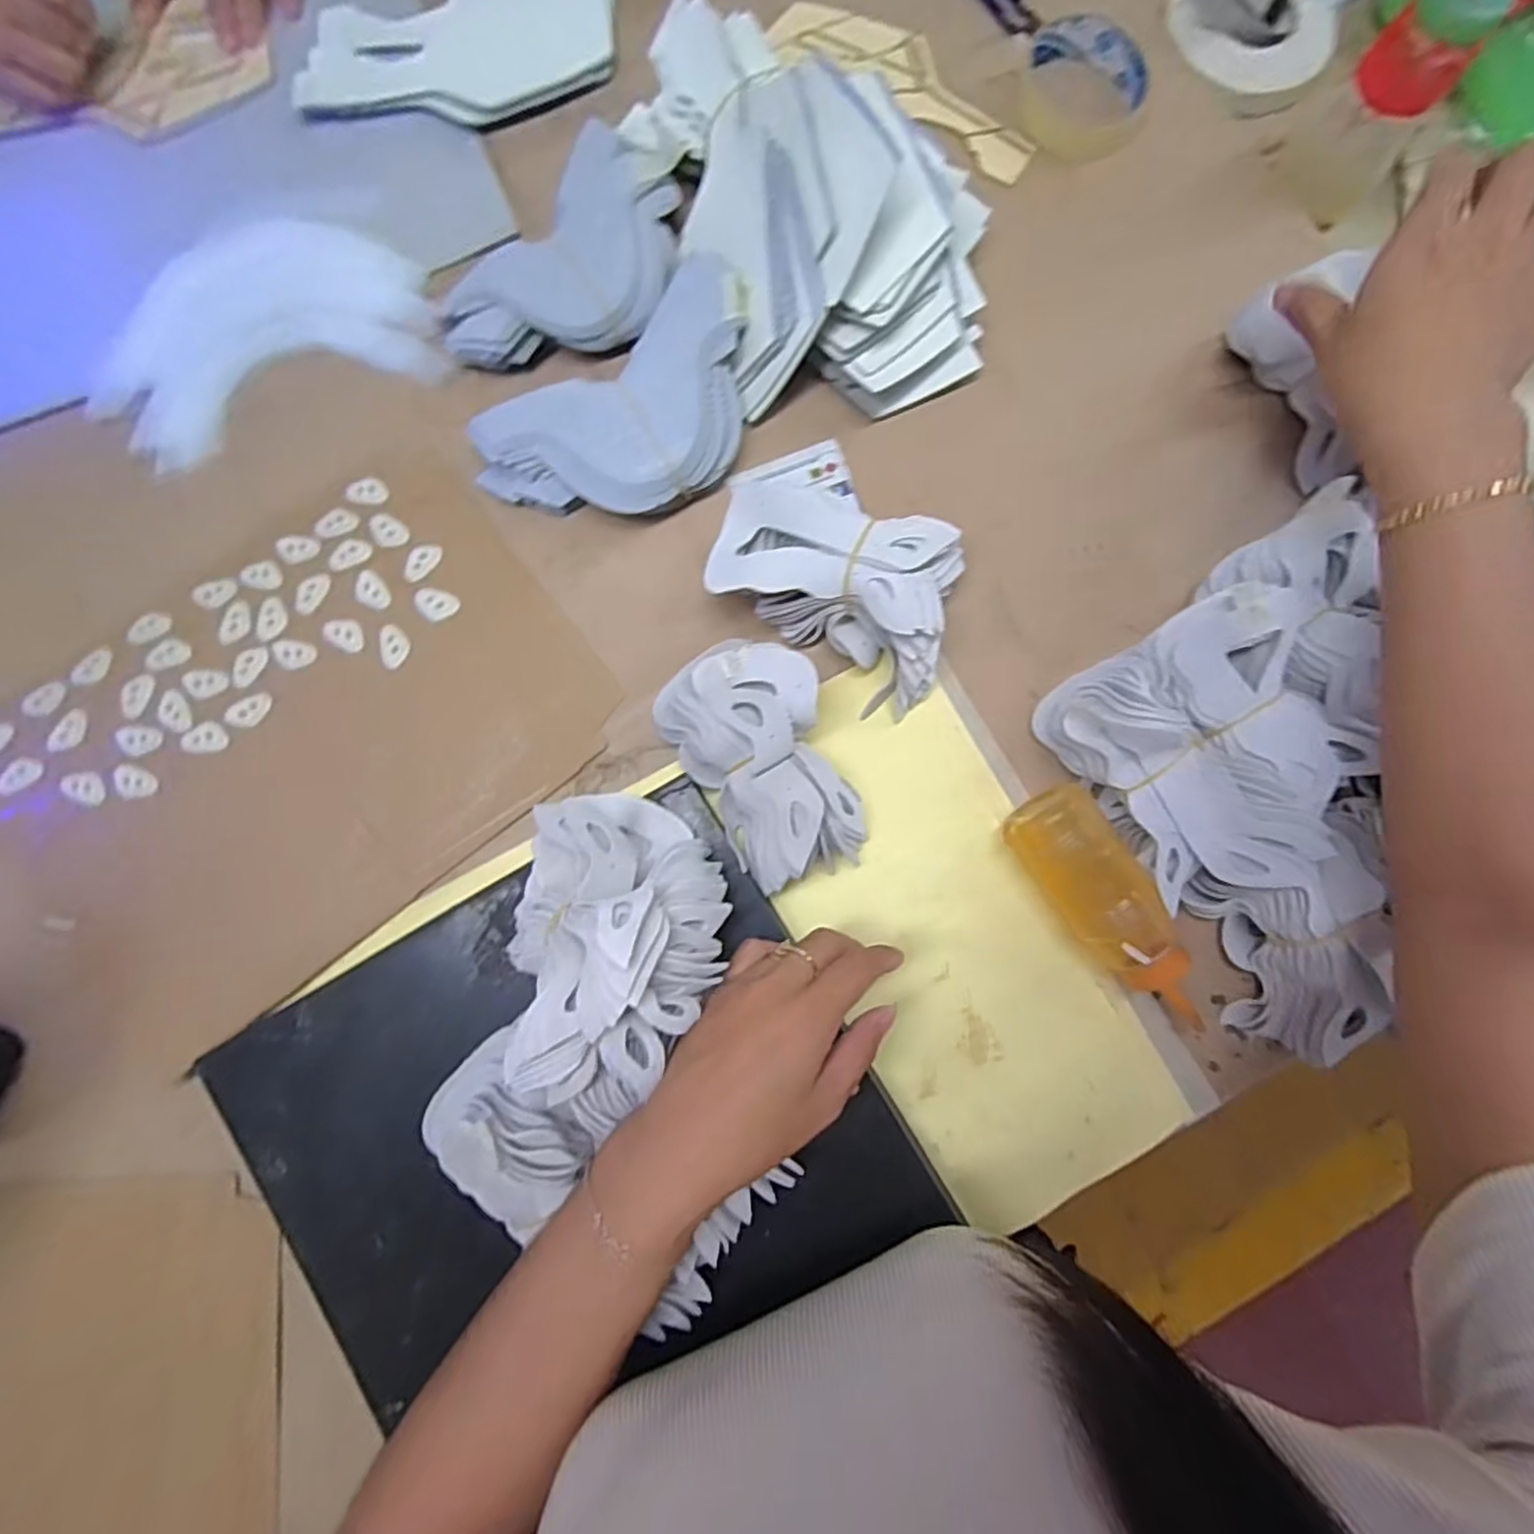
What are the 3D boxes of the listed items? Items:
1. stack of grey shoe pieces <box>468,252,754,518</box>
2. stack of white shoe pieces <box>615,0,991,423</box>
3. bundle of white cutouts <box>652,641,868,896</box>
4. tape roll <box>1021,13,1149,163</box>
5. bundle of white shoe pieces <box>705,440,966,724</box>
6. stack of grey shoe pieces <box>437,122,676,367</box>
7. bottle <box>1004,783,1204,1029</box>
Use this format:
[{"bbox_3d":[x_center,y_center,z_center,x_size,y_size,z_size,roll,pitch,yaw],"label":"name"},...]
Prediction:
[{"bbox_3d":[-0.077,-0.206,0.429,0.185,0.044,0.109,-37,84,-4],"label":"stack of grey shoe pieces"},{"bbox_3d":[0.032,-0.346,0.429,0.181,0.086,0.256,-25,84,-3],"label":"stack of white shoe pieces"},{"bbox_3d":[0.001,-0.002,0.398,0.081,0.055,0.131,-31,84,-3],"label":"bundle of white cutouts"},{"bbox_3d":[0.212,-0.452,0.480,0.080,0.021,0.089,-19,83,-2],"label":"tape roll"},{"bbox_3d":[0.045,-0.121,0.414,0.159,0.062,0.121,35,84,4],"label":"bundle of white shoe pieces"},{"bbox_3d":[-0.117,-0.310,0.447,0.112,0.035,0.172,36,84,4],"label":"stack of grey shoe pieces"},{"bbox_3d":[0.190,0.080,0.397,0.050,0.043,0.147,-35,84,-4],"label":"bottle"}]

